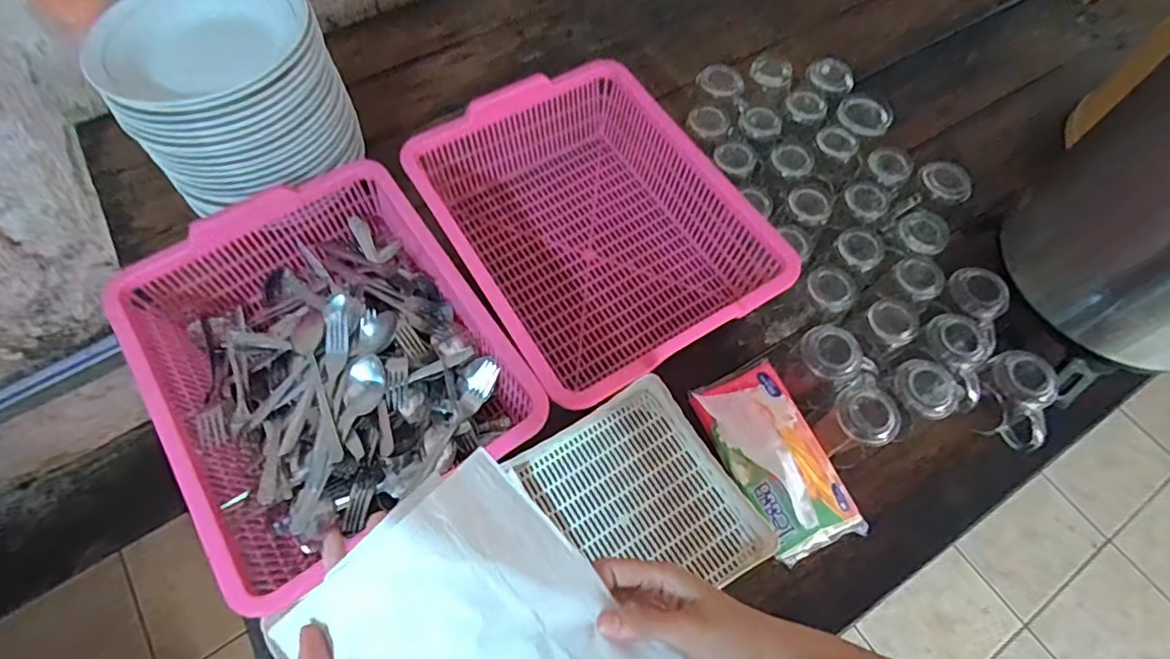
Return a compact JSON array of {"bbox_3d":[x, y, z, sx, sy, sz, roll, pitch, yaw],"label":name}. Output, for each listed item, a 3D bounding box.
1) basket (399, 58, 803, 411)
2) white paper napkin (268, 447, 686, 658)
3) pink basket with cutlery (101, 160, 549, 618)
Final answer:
[{"bbox_3d":[0.006,-0.114,0.695,0.303,0.129,0.387,-29,68,-15],"label":"basket"},{"bbox_3d":[-0.047,0.160,0.298,0.162,0.036,0.126,48,62,-1],"label":"white paper napkin"},{"bbox_3d":[-0.268,0.029,0.614,0.309,0.101,0.379,-31,69,-16],"label":"pink basket with cutlery"}]

